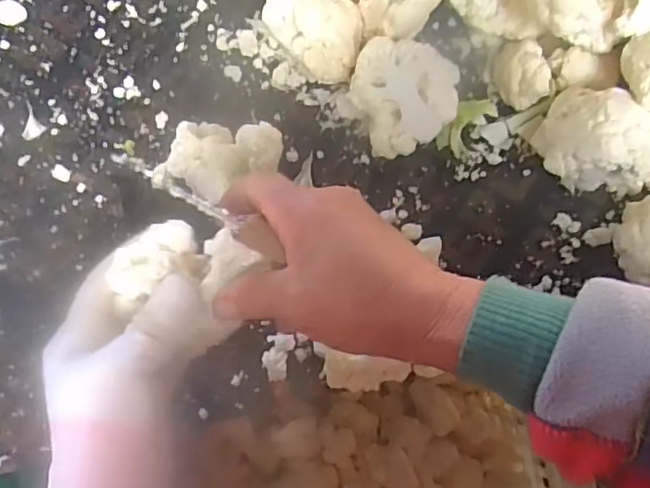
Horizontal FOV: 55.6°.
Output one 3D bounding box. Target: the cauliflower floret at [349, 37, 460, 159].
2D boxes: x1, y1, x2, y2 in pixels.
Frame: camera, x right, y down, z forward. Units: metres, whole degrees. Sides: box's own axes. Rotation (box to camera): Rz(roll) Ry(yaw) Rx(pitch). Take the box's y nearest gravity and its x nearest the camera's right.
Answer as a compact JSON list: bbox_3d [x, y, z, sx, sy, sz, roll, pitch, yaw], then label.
[{"bbox_3d":[0.051,-0.093,0.400,0.062,0.044,0.068,0,78,1],"label":"cauliflower floret"}]

